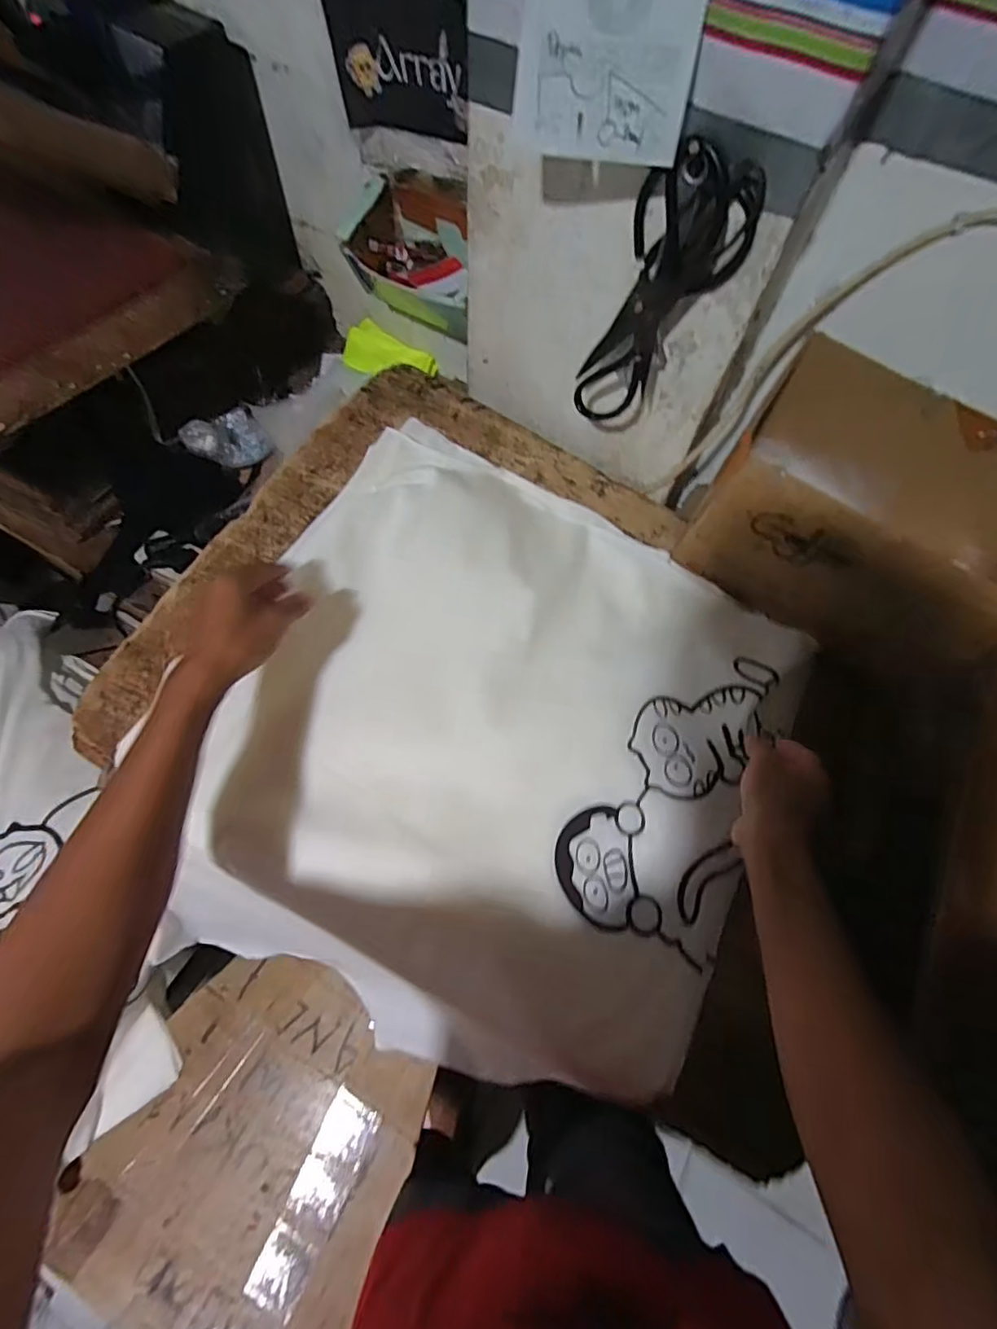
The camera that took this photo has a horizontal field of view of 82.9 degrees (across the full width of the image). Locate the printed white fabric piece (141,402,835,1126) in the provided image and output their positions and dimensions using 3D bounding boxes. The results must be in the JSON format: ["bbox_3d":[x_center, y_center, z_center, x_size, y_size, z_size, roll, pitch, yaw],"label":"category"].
[{"bbox_3d":[0.016,0.056,0.561,0.507,0.099,0.555,20,65,6],"label":"printed white fabric piece"}]

